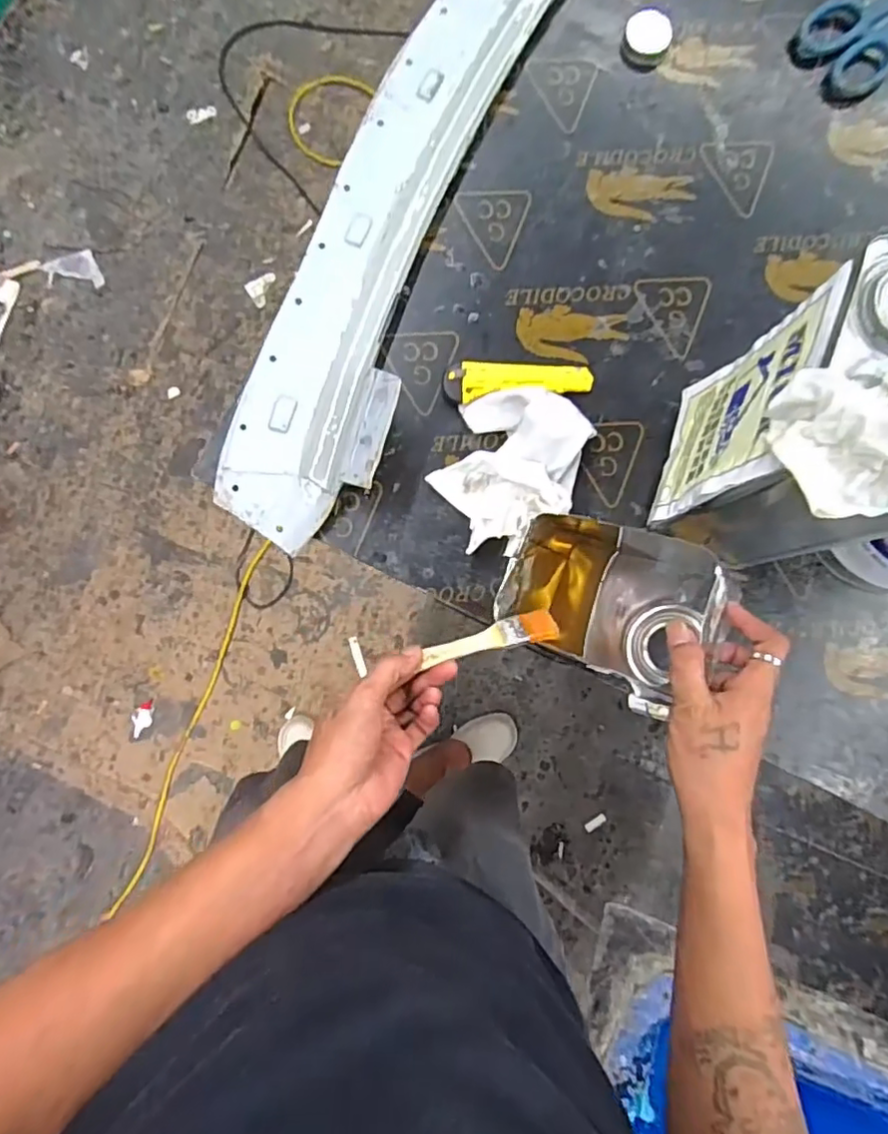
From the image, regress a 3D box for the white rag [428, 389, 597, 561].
[{"bbox_3d":[0.060,-0.090,0.563,0.128,0.042,0.160,26,84,1],"label":"white rag"}]

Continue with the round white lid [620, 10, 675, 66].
[{"bbox_3d":[0.214,-0.555,0.631,0.048,0.013,0.059,13,84,-1],"label":"round white lid"}]

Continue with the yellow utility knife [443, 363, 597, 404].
[{"bbox_3d":[0.072,-0.183,0.583,0.142,0.024,0.037,-6,84,-3],"label":"yellow utility knife"}]

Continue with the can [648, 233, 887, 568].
[{"bbox_3d":[0.263,-0.097,0.469,0.117,0.253,0.168,27,84,1],"label":"can"}]

